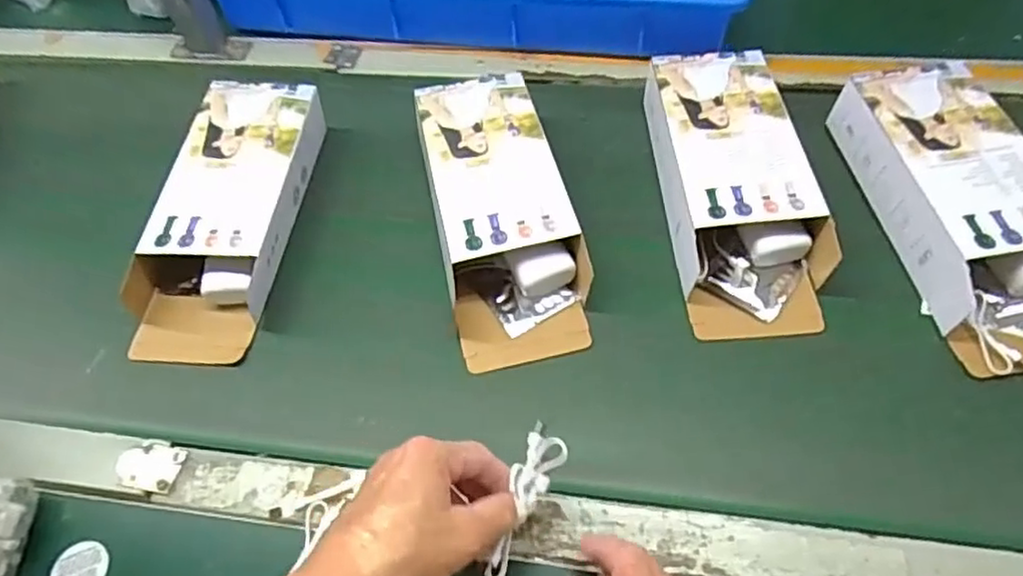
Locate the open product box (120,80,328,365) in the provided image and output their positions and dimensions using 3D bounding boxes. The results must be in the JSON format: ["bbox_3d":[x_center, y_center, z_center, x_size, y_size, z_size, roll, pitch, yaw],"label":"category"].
[{"bbox_3d":[-0.232,-0.067,0.541,0.100,0.046,0.254,3,58,7],"label":"open product box"}]

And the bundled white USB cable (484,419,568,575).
[{"bbox_3d":[0.008,0.121,0.372,0.025,0.013,0.088,18,71,15],"label":"bundled white USB cable"}]

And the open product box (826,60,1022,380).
[{"bbox_3d":[0.342,-0.063,0.500,0.110,0.053,0.255,-9,58,-1],"label":"open product box"}]

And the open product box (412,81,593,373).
[{"bbox_3d":[-0.008,-0.064,0.536,0.103,0.058,0.250,-11,58,-2],"label":"open product box"}]

